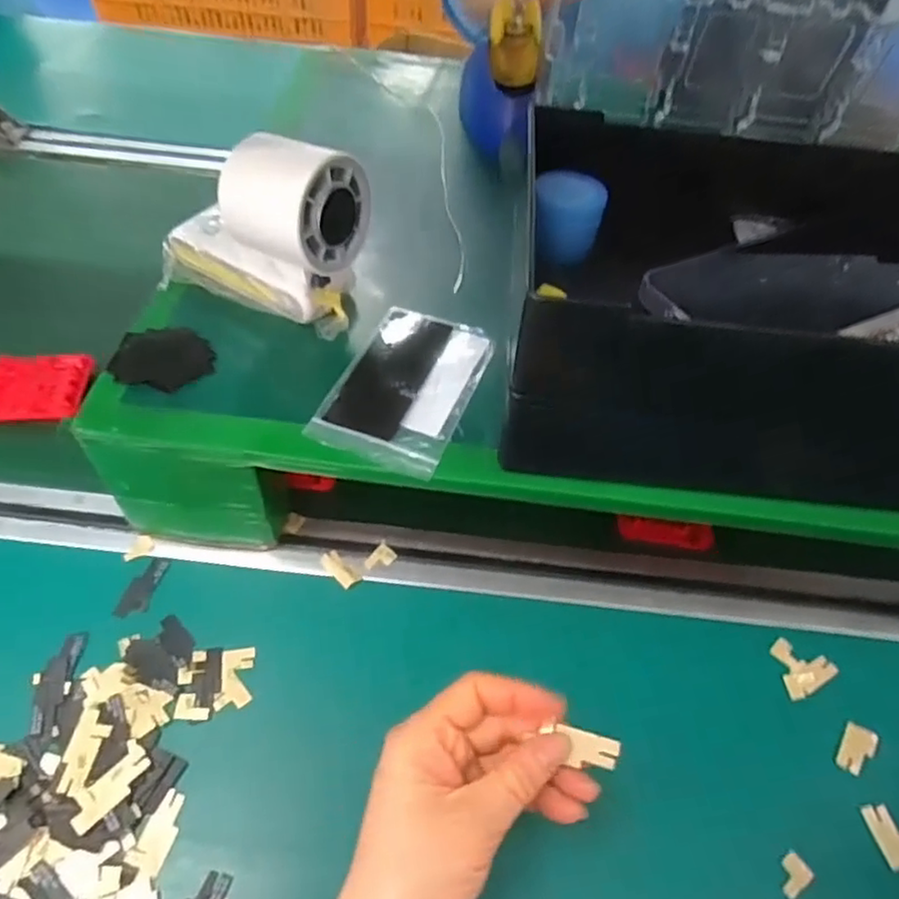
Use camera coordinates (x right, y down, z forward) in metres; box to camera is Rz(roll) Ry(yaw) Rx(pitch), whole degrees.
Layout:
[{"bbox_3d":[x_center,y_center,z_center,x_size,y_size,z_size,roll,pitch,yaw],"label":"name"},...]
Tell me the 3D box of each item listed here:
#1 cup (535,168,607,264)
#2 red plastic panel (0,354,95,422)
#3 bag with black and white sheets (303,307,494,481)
[{"bbox_3d":[0.059,-0.117,0.334,0.033,0.032,0.031,8,51,2],"label":"cup"},{"bbox_3d":[-0.324,-0.045,0.476,0.118,0.006,0.066,-2,50,-5],"label":"red plastic panel"},{"bbox_3d":[-0.021,-0.037,0.360,0.069,0.009,0.107,20,52,11],"label":"bag with black and white sheets"}]

